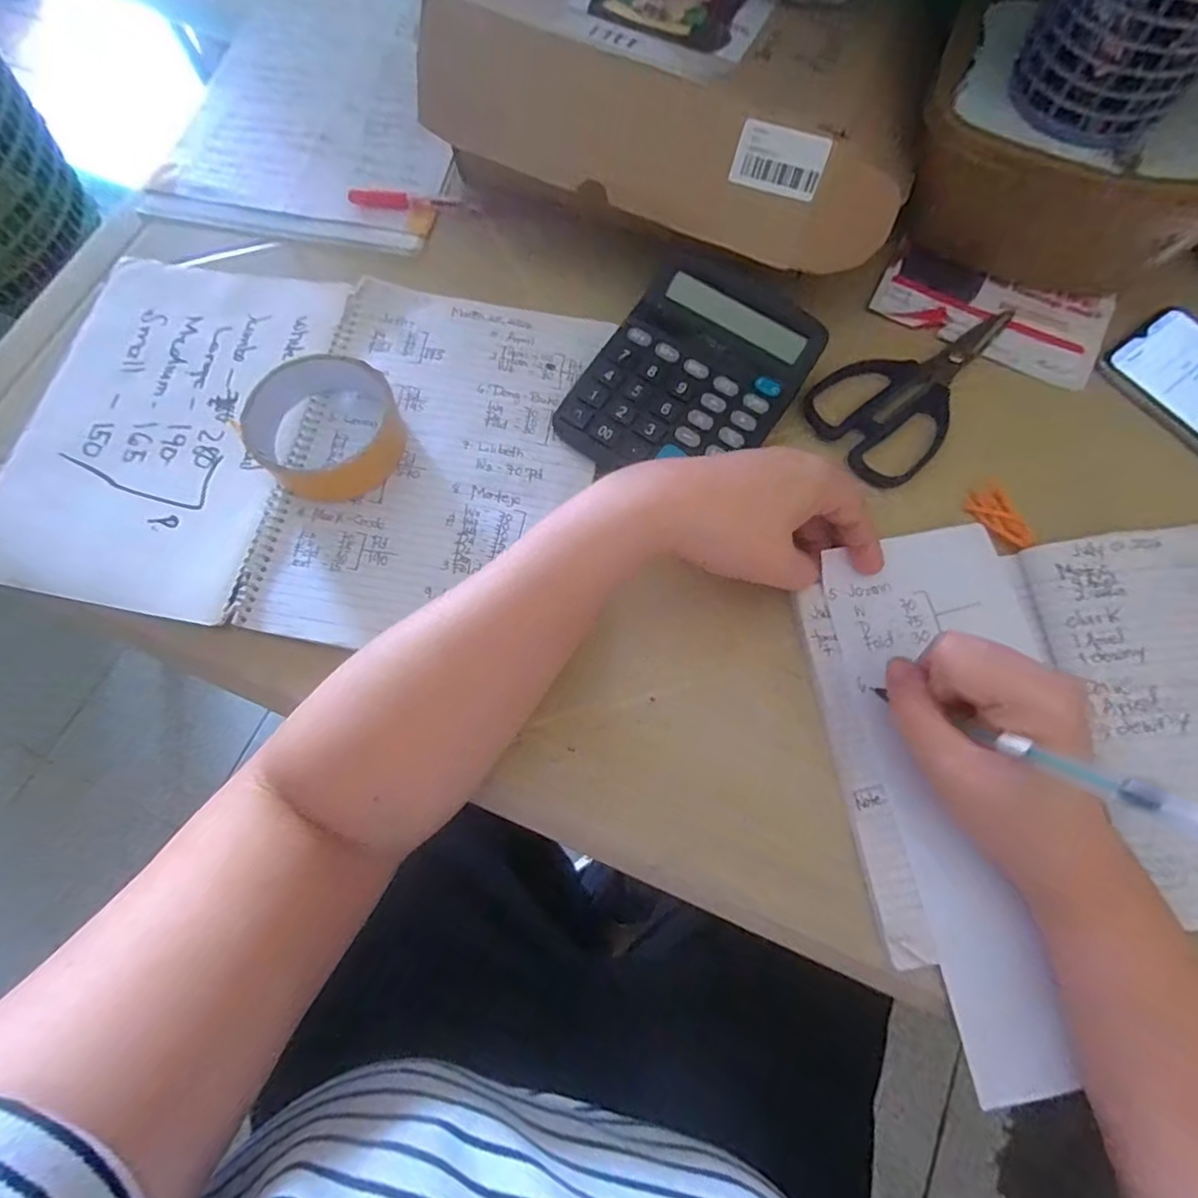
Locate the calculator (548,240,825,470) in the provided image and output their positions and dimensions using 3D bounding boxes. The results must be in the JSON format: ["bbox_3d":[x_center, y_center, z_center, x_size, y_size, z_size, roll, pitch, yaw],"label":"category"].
[{"bbox_3d":[0.058,-0.138,0.372,0.116,0.029,0.150,33,77,11],"label":"calculator"}]

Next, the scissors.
[{"bbox_3d":[0.206,-0.143,0.387,0.157,0.006,0.081,-44,77,-11],"label":"scissors"}]

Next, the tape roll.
[{"bbox_3d":[-0.164,-0.105,0.362,0.086,0.035,0.085,0,73,1],"label":"tape roll"}]

